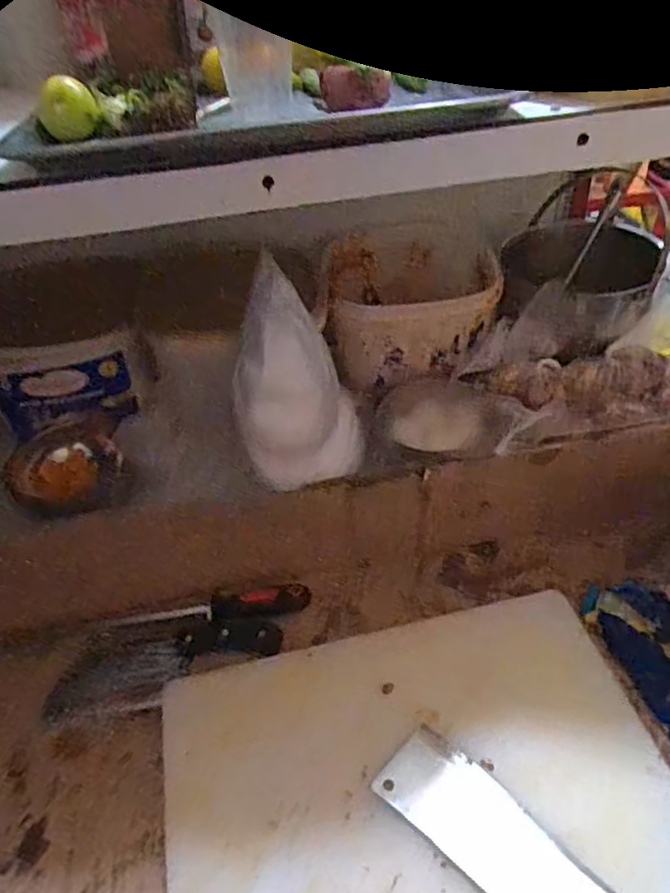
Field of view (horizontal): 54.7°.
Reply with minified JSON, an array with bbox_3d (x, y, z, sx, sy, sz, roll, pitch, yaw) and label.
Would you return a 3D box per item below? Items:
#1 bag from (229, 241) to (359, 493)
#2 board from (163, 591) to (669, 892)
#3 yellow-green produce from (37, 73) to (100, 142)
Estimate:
[{"bbox_3d":[-0.037,-0.055,0.642,0.120,0.221,0.075,-4,40,1],"label":"bag"},{"bbox_3d":[0.071,0.296,0.583,0.436,0.033,0.311,-11,41,-6],"label":"board"},{"bbox_3d":[-0.203,-0.258,0.493,0.042,0.037,0.035,-17,42,-14],"label":"yellow-green produce"}]

